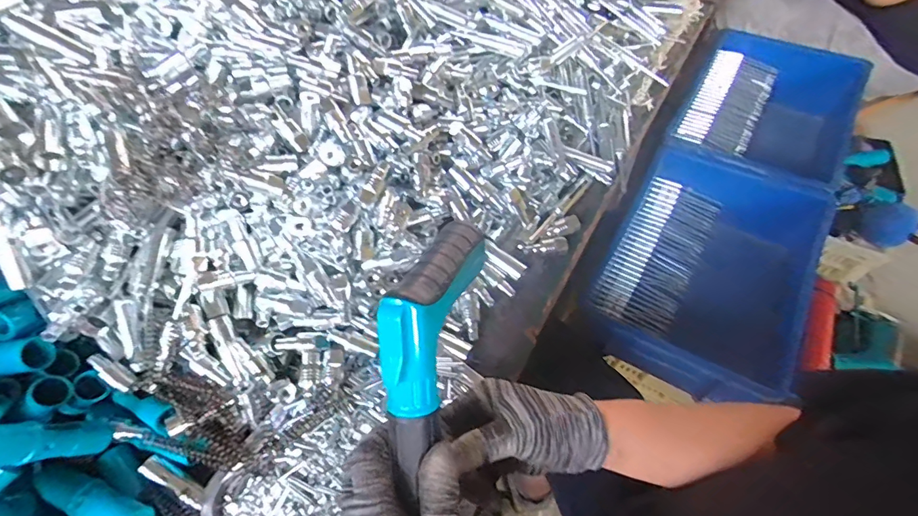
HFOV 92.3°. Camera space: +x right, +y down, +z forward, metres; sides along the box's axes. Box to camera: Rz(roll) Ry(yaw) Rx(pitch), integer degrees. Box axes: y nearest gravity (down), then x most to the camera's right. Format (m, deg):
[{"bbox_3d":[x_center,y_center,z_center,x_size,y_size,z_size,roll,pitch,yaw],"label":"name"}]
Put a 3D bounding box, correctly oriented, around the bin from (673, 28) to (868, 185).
[{"bbox_3d":[0.632,-0.292,0.897,0.308,0.093,0.372,25,65,18],"label":"bin"}]

